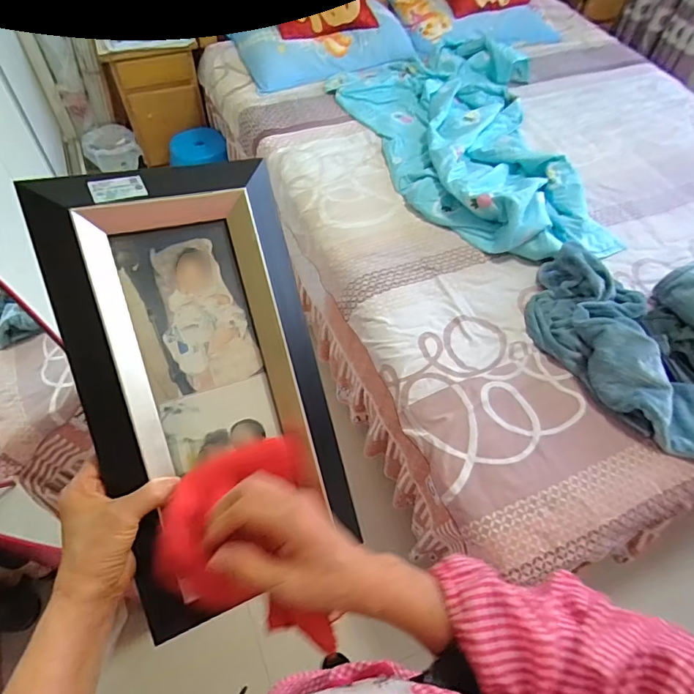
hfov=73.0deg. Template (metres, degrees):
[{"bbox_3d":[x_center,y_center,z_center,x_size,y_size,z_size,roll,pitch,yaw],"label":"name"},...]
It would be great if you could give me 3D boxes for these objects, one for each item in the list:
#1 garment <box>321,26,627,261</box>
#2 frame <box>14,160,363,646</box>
[{"bbox_3d":[0.448,-0.719,1.537,0.688,0.120,1.112,-14,57,-15],"label":"garment"},{"bbox_3d":[-0.118,0.031,0.414,0.201,0.022,0.373,-17,96,-24],"label":"frame"}]

